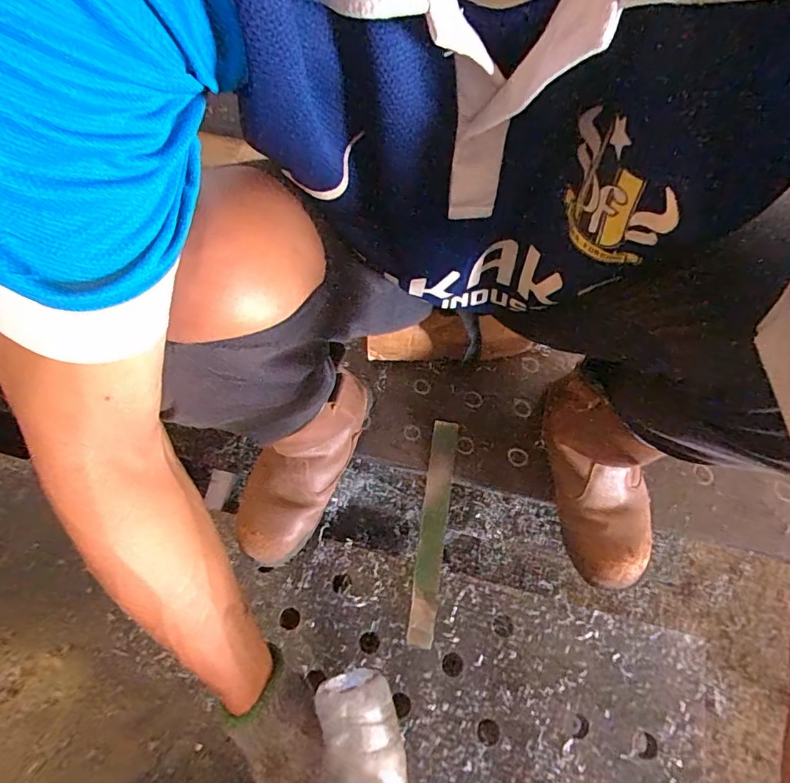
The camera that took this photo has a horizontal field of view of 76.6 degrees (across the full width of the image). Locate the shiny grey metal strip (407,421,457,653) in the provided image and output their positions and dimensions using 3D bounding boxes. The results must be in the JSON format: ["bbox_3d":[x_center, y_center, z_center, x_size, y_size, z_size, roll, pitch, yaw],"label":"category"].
[{"bbox_3d":[0.050,0.171,0.642,0.032,0.009,0.276,11,69,-5],"label":"shiny grey metal strip"}]

